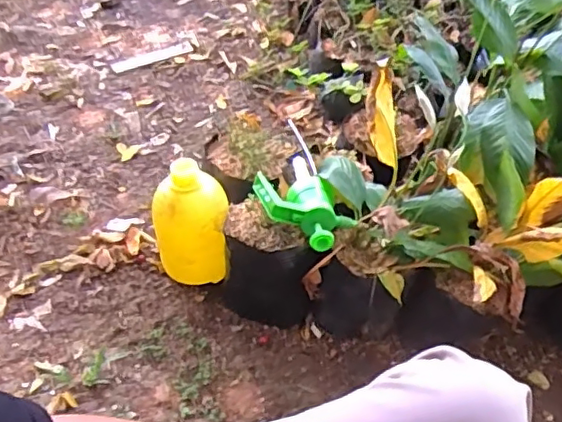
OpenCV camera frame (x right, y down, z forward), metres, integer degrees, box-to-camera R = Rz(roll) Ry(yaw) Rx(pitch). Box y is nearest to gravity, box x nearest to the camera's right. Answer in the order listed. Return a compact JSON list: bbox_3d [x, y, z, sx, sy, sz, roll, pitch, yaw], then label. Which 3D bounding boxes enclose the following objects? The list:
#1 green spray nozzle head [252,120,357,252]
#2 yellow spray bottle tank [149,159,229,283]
[{"bbox_3d":[0.033,-0.022,0.933,0.144,0.071,0.222,-7,37,-4],"label":"green spray nozzle head"},{"bbox_3d":[-0.151,0.033,1.018,0.125,0.207,0.135,-6,54,-3],"label":"yellow spray bottle tank"}]

